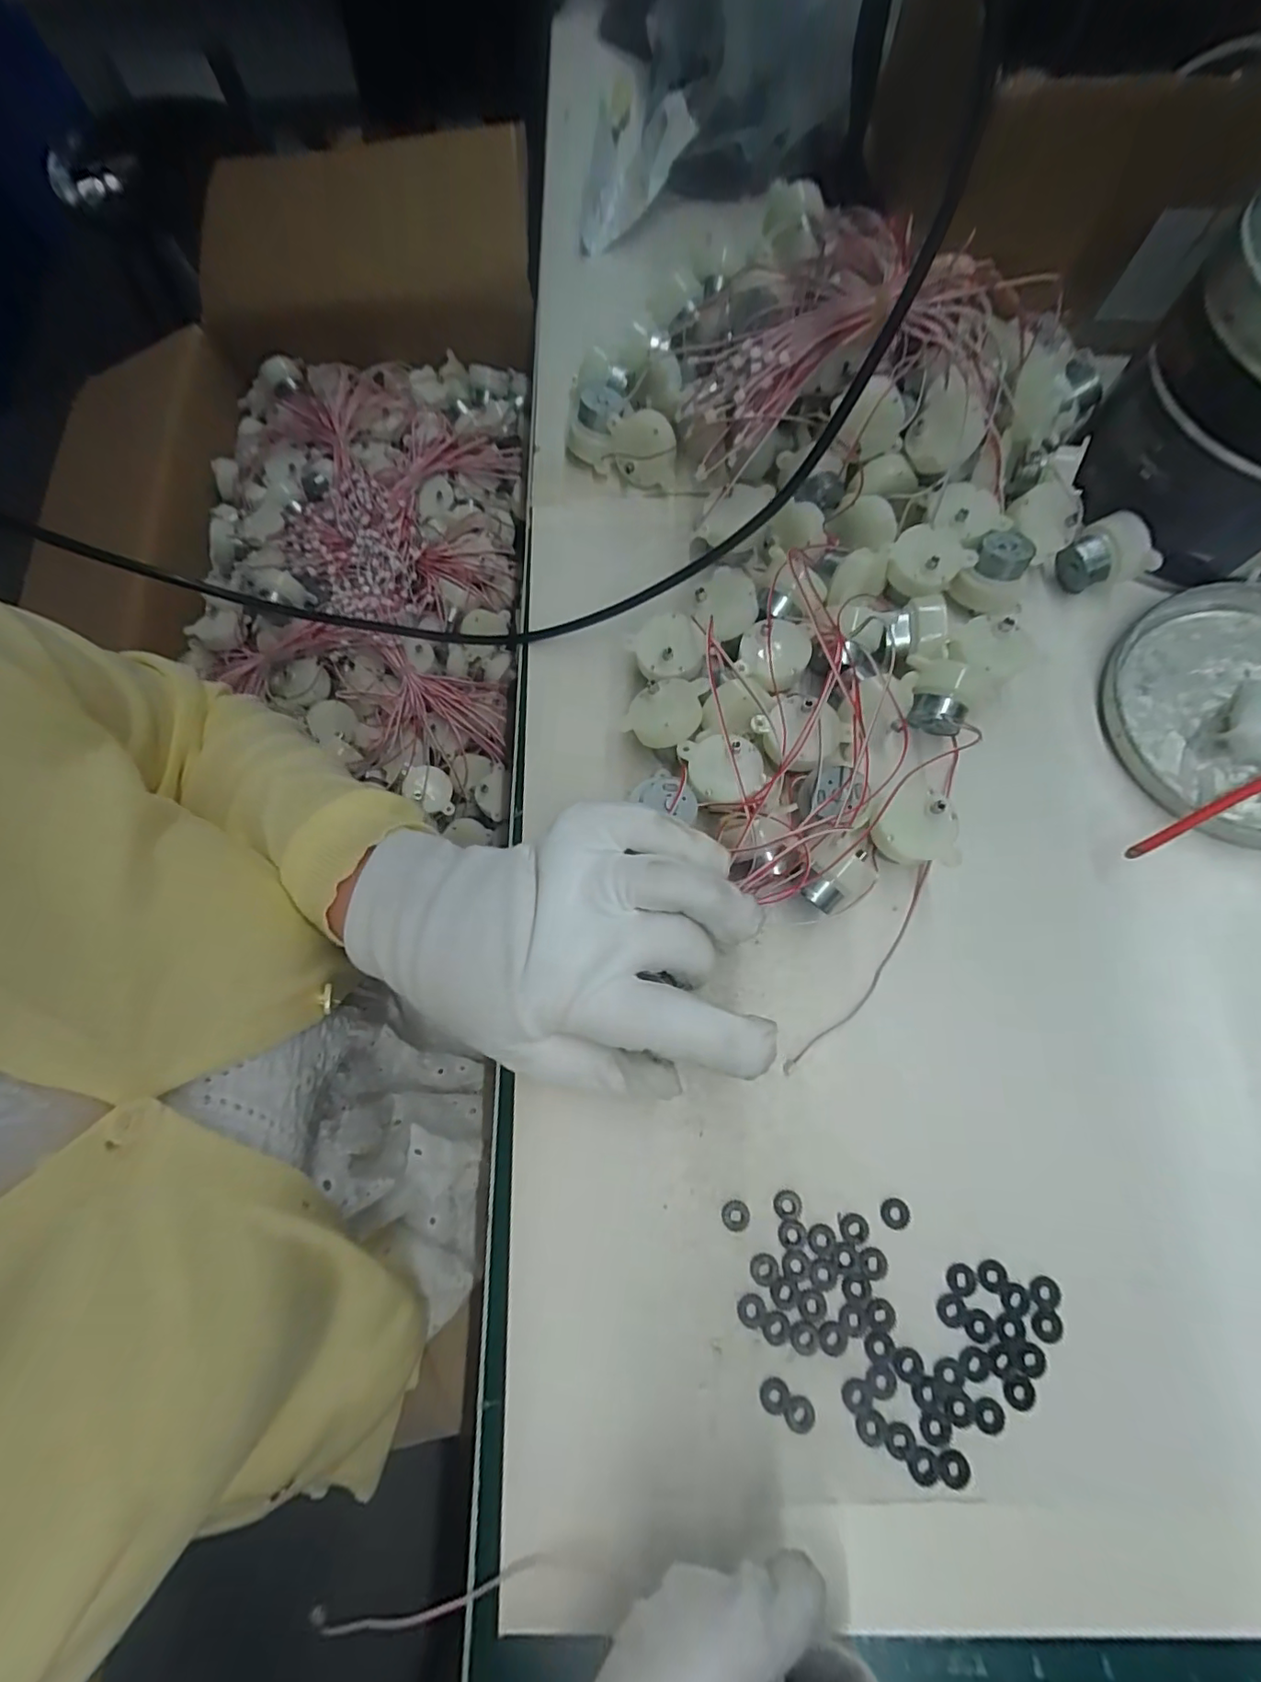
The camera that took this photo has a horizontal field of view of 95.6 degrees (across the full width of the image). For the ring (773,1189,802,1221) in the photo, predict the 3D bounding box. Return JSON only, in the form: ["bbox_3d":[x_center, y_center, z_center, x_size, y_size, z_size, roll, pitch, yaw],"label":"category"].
[{"bbox_3d":[0.062,0.142,0.222,0.010,0.004,0.011,0,74,2],"label":"ring"}]

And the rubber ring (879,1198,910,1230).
[{"bbox_3d":[0.102,0.144,0.220,0.011,0.004,0.011,0,74,2],"label":"rubber ring"}]

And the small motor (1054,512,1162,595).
[{"bbox_3d":[0.230,-0.135,0.277,0.035,0.026,0.033,0,74,2],"label":"small motor"}]

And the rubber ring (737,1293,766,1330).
[{"bbox_3d":[0.045,0.176,0.213,0.011,0.004,0.011,0,74,2],"label":"rubber ring"}]

